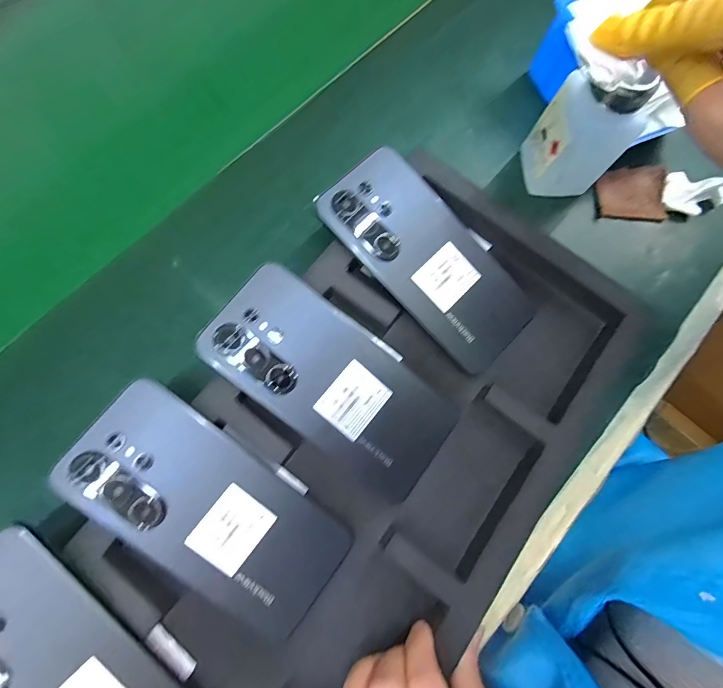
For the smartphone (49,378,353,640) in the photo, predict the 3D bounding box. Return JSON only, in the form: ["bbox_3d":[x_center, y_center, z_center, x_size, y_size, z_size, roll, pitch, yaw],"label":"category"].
[{"bbox_3d":[-0.089,0.098,0.231,0.166,0.006,0.076,39,77,-5],"label":"smartphone"}]

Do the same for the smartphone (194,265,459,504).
[{"bbox_3d":[-0.018,0.025,0.253,0.166,0.005,0.079,39,77,-5],"label":"smartphone"}]

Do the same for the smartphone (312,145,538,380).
[{"bbox_3d":[0.050,-0.062,0.279,0.078,0.005,0.166,-44,93,-12],"label":"smartphone"}]

